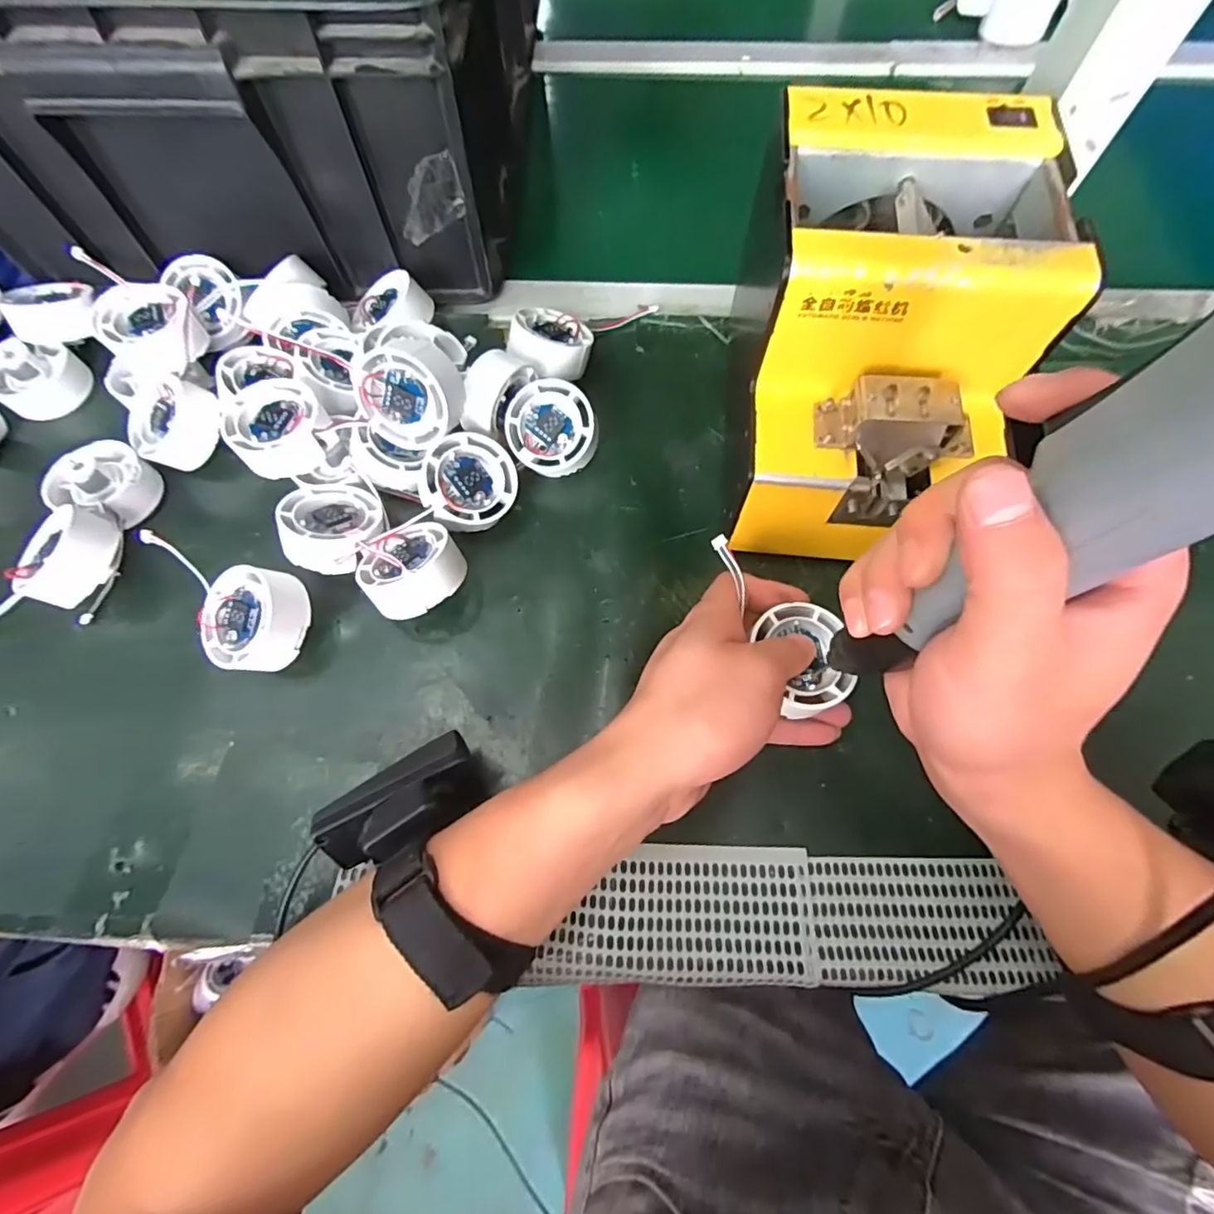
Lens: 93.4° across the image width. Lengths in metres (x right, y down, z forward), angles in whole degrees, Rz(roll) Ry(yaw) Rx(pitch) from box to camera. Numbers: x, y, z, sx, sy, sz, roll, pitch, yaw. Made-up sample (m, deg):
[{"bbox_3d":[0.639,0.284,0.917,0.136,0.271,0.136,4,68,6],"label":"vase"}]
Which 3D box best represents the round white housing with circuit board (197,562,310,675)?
[{"bbox_3d":[-0.189,0.007,0.309,0.052,0.026,0.053,-3,80,17],"label":"round white housing with circuit board"}]

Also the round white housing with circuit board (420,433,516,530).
[{"bbox_3d":[-0.082,-0.074,0.343,0.053,0.026,0.053,0,89,-19],"label":"round white housing with circuit board"}]

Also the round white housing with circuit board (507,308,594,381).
[{"bbox_3d":[-0.038,-0.175,0.385,0.052,0.025,0.055,9,53,-12],"label":"round white housing with circuit board"}]

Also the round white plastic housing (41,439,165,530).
[{"bbox_3d":[-0.309,-0.079,0.354,0.043,0.034,0.053,16,69,7],"label":"round white plastic housing"}]

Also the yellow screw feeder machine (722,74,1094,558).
[{"bbox_3d":[0.137,-0.128,0.301,0.121,0.150,0.177,8,68,4],"label":"yellow screw feeder machine"}]

